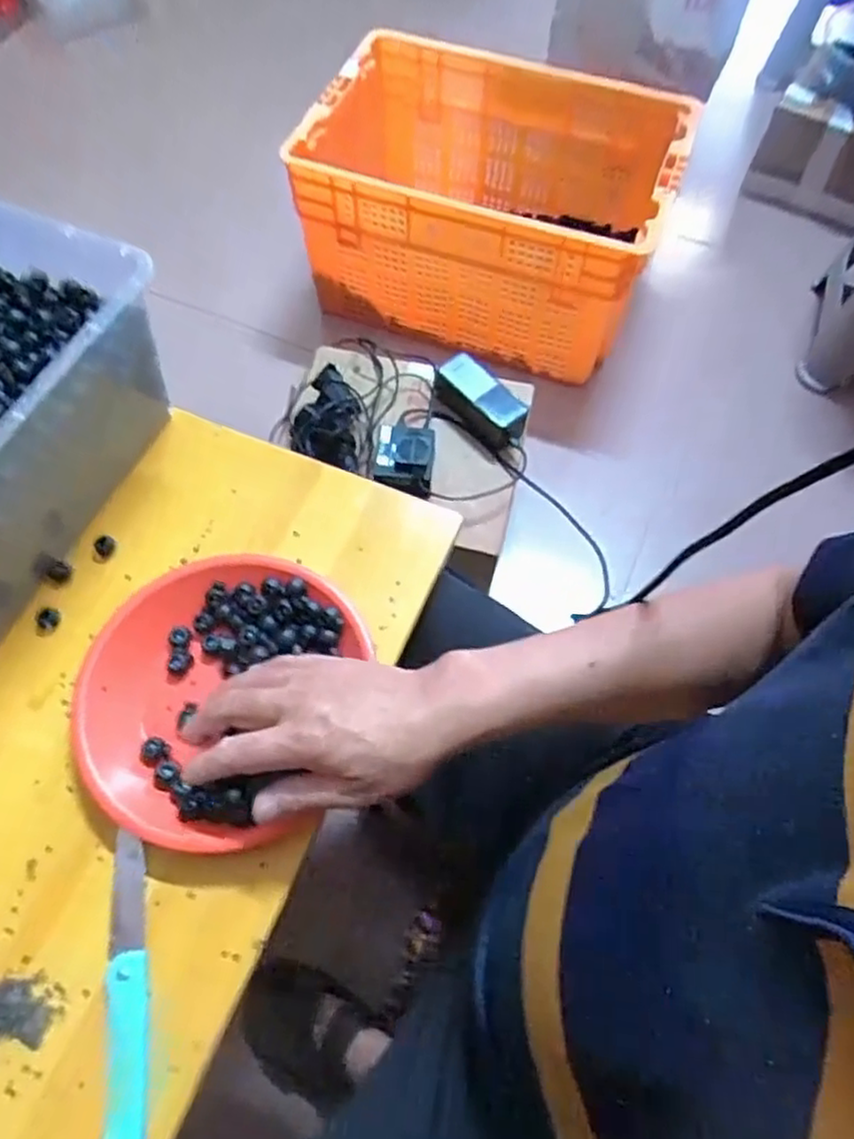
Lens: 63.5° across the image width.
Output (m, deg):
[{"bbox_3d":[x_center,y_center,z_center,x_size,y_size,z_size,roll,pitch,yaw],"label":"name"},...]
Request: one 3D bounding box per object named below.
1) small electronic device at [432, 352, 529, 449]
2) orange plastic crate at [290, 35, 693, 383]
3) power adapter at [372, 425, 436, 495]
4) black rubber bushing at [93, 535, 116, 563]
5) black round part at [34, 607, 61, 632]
[{"bbox_3d":[0.070,-0.222,0.904,0.063,0.046,0.134,-39,70,-18],"label":"small electronic device"},{"bbox_3d":[0.101,-0.646,1.226,0.607,0.310,0.450,19,65,9],"label":"orange plastic crate"},{"bbox_3d":[-0.028,-0.140,0.858,0.075,0.034,0.087,7,64,3],"label":"power adapter"},{"bbox_3d":[-0.246,-0.016,0.526,0.016,0.007,0.020,-4,64,-2],"label":"black rubber bushing"},{"bbox_3d":[-0.276,0.035,0.501,0.018,0.008,0.017,0,64,0],"label":"black round part"}]

